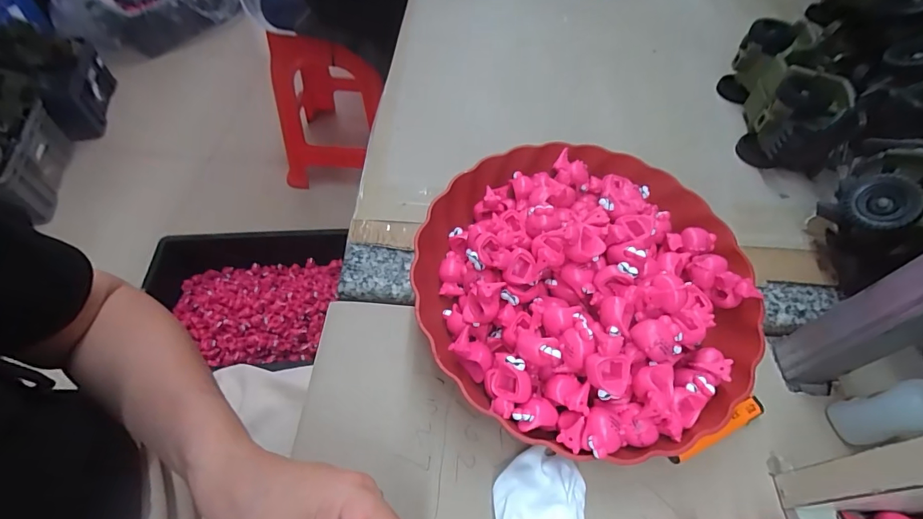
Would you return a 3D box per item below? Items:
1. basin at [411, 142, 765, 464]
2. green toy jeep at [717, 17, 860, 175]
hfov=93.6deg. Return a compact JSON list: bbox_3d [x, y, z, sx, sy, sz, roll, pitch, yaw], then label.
[{"bbox_3d":[0.090,0.012,0.321,0.239,0.066,0.236,1,55,-2],"label":"basin"},{"bbox_3d":[0.341,-0.175,0.461,0.073,0.081,0.176,6,55,2],"label":"green toy jeep"}]

